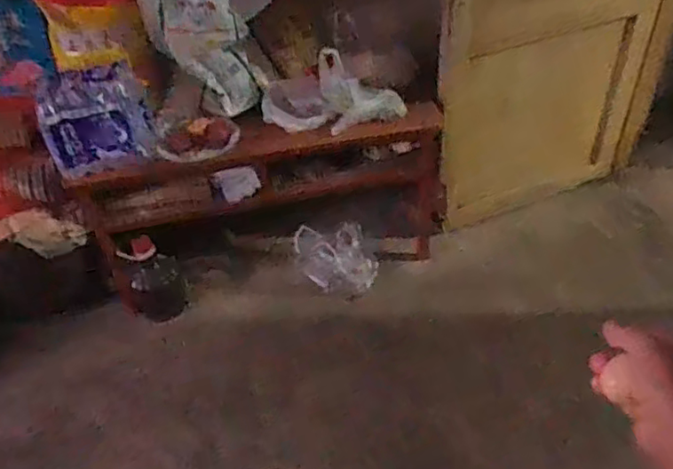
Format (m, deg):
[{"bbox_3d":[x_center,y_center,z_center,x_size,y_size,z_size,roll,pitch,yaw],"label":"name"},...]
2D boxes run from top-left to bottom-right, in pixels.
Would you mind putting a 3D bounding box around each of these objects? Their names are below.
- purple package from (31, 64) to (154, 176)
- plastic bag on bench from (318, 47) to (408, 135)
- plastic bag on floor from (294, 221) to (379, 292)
[{"bbox_3d":[-0.588,-0.273,1.507,0.252,0.253,0.100,-18,43,-17],"label":"purple package"},{"bbox_3d":[0.067,-0.398,1.645,0.208,0.169,0.144,-8,41,-5],"label":"plastic bag on bench"},{"bbox_3d":[0.001,0.076,1.876,0.238,0.162,0.136,-3,41,0],"label":"plastic bag on floor"}]

